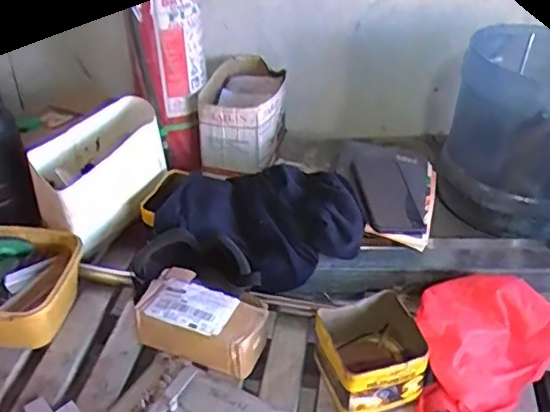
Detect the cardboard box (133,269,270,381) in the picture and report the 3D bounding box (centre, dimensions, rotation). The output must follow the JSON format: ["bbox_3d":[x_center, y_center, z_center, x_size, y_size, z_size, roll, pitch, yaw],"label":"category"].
[{"bbox_3d":[-0.100,0.150,0.794,0.172,0.065,0.088,14,40,17],"label":"cardboard box"}]

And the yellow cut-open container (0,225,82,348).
[{"bbox_3d":[-0.362,0.111,0.823,0.179,0.091,0.178,15,49,8],"label":"yellow cut-open container"}]

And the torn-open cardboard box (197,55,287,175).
[{"bbox_3d":[-0.056,-0.159,1.082,0.129,0.159,0.209,6,37,8],"label":"torn-open cardboard box"}]

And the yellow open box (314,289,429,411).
[{"bbox_3d":[0.123,0.188,0.755,0.131,0.076,0.123,-11,39,-14],"label":"yellow open box"}]

